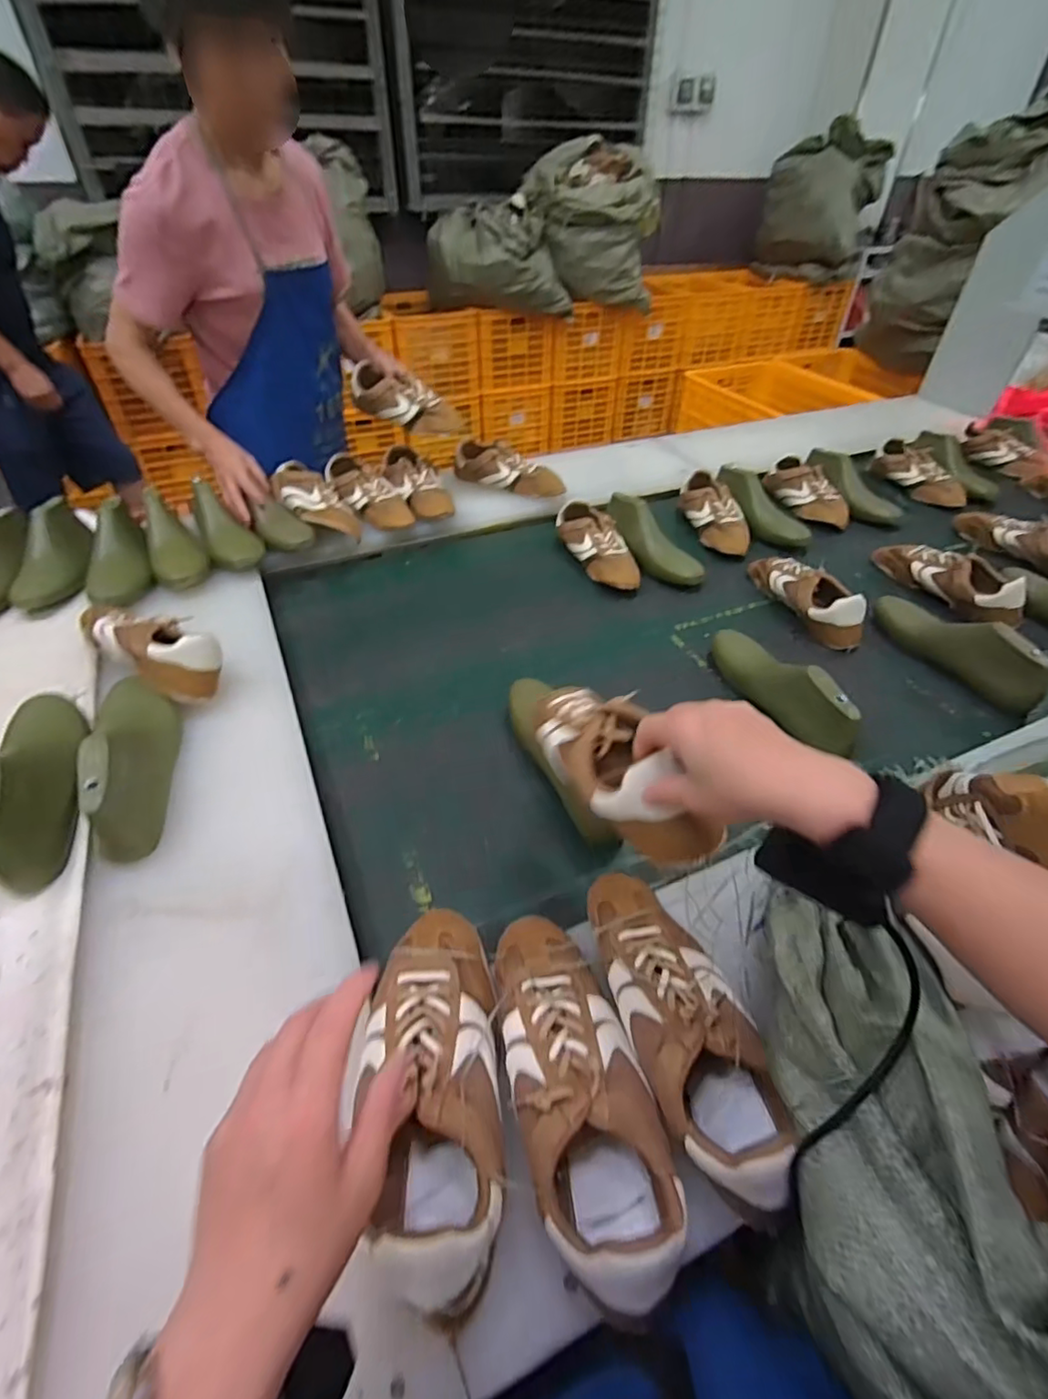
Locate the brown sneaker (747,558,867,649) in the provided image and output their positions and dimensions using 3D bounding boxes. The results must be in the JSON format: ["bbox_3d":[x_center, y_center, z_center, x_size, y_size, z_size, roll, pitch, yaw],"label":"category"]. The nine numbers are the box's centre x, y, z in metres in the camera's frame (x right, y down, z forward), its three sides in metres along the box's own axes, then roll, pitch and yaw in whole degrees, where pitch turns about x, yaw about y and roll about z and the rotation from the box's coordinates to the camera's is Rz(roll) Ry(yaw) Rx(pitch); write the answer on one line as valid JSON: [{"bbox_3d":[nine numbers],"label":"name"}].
[{"bbox_3d":[0.496,-0.192,1.036,0.085,0.073,0.233,-9,44,-12],"label":"brown sneaker"}]

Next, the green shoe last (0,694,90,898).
[{"bbox_3d":[-0.540,0.070,0.658,0.074,0.093,0.274,-21,48,-21],"label":"green shoe last"}]

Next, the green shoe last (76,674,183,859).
[{"bbox_3d":[-0.445,0.052,0.678,0.091,0.094,0.262,-22,48,-21],"label":"green shoe last"}]

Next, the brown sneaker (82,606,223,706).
[{"bbox_3d":[-0.527,-0.078,0.826,0.266,0.081,0.093,24,49,23],"label":"brown sneaker"}]

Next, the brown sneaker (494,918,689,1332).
[{"bbox_3d":[0.039,0.287,0.458,0.097,0.087,0.256,-11,45,-12],"label":"brown sneaker"}]

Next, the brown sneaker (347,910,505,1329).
[{"bbox_3d":[-0.070,0.285,0.455,0.097,0.077,0.253,-5,39,-7],"label":"brown sneaker"}]

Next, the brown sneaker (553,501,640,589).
[{"bbox_3d":[0.149,-0.300,1.156,0.100,0.078,0.245,-18,47,-18],"label":"brown sneaker"}]

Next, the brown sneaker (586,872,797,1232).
[{"bbox_3d":[0.131,0.255,0.489,0.101,0.078,0.266,-10,45,-10],"label":"brown sneaker"}]

